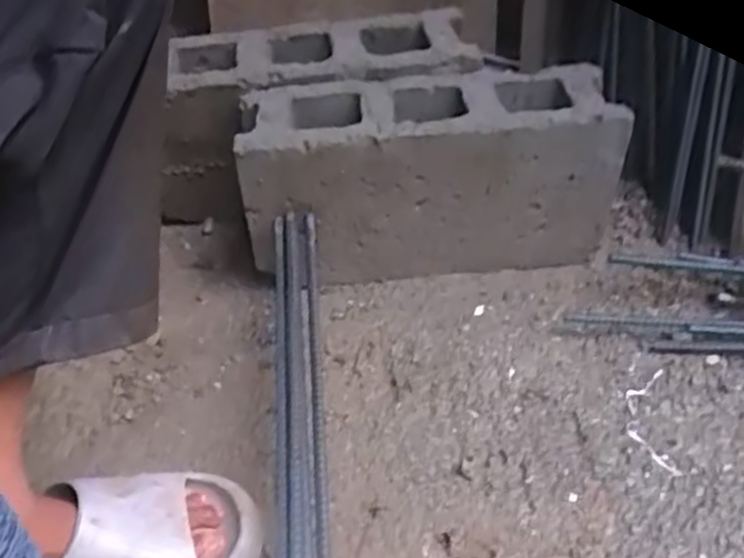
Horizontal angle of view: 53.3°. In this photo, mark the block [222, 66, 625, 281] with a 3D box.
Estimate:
[{"bbox_3d":[0.060,-0.107,0.839,0.393,0.210,0.122,-3,43,-2],"label":"block"}]

